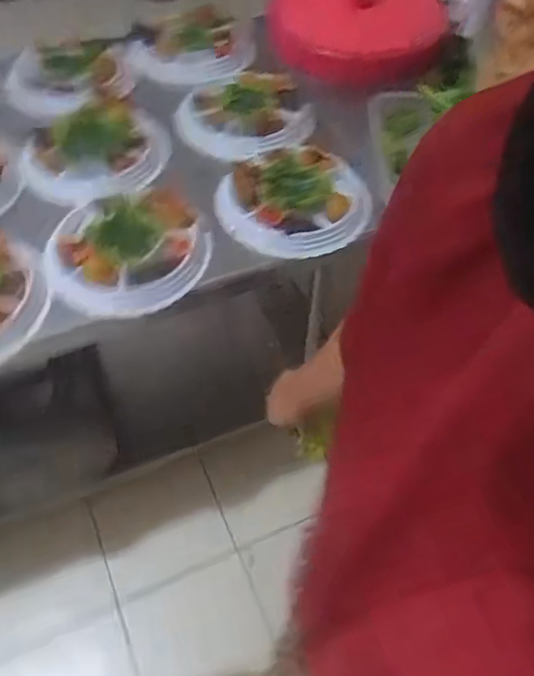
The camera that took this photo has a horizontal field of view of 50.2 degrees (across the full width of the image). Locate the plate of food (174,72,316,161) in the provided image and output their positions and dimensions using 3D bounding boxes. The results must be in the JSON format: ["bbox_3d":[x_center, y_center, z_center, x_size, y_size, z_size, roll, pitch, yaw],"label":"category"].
[{"bbox_3d":[-0.043,-0.394,1.008,0.224,0.050,0.215,1,58,-2],"label":"plate of food"}]

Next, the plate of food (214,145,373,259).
[{"bbox_3d":[0.045,-0.219,0.887,0.229,0.055,0.215,1,58,-2],"label":"plate of food"}]

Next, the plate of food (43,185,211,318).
[{"bbox_3d":[-0.199,-0.135,0.821,0.218,0.048,0.230,1,58,-2],"label":"plate of food"}]

